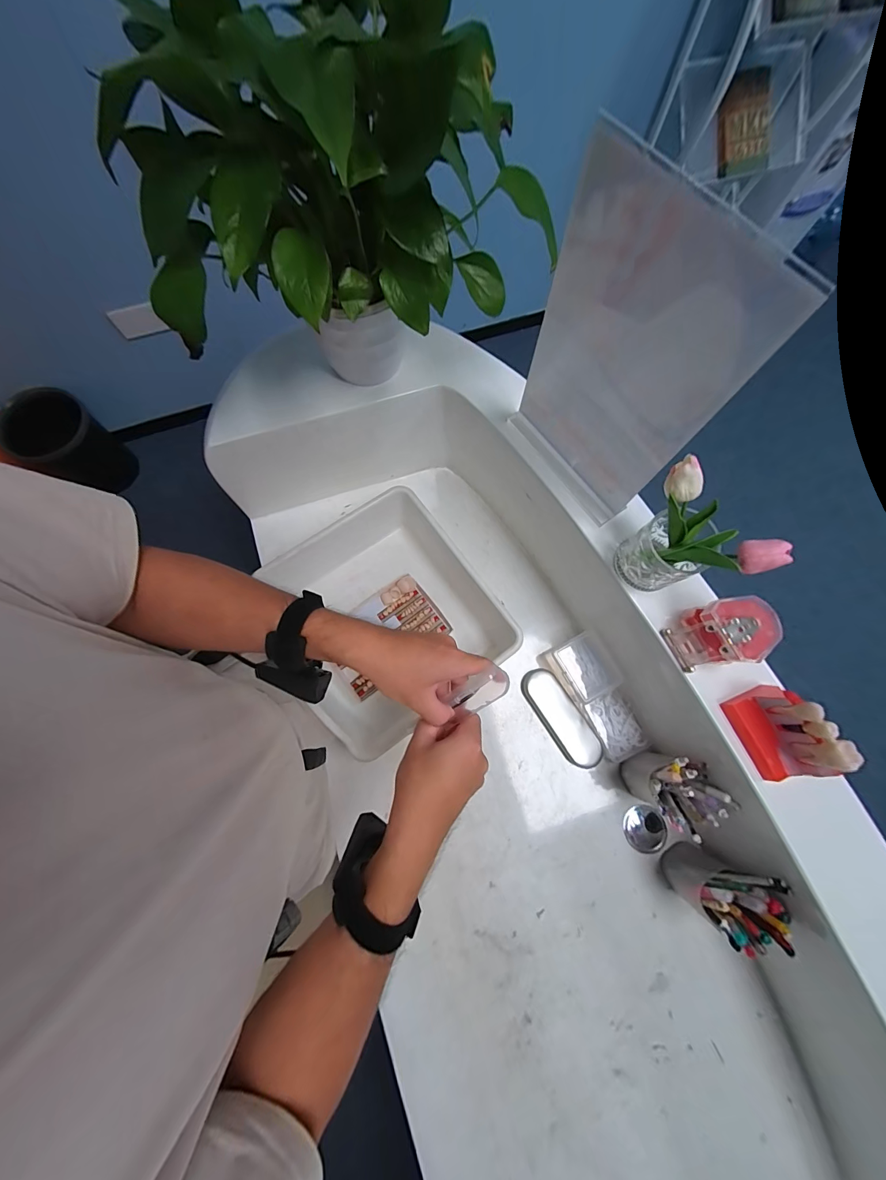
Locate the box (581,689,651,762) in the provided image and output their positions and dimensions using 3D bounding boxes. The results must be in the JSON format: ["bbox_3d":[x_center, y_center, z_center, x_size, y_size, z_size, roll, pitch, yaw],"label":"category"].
[{"bbox_3d":[0.288,0.226,0.624,0.074,0.022,0.100,-23,76,-6],"label":"box"}]

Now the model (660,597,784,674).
[{"bbox_3d":[0.329,0.052,0.446,0.089,0.066,0.072,-19,78,-3],"label":"model"}]

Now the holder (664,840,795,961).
[{"bbox_3d":[0.376,0.409,0.508,0.077,0.159,0.078,-23,78,-4],"label":"holder"}]

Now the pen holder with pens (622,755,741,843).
[{"bbox_3d":[0.322,0.284,0.546,0.076,0.151,0.078,-22,78,-4],"label":"pen holder with pens"}]

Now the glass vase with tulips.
[{"bbox_3d":[0.269,-0.050,0.436,0.078,0.137,0.133,-33,79,-6],"label":"glass vase with tulips"}]

